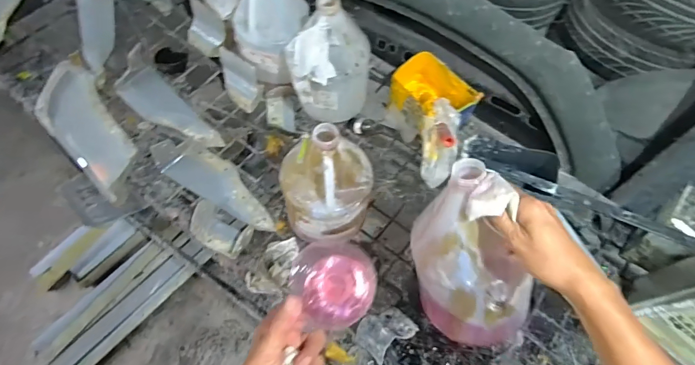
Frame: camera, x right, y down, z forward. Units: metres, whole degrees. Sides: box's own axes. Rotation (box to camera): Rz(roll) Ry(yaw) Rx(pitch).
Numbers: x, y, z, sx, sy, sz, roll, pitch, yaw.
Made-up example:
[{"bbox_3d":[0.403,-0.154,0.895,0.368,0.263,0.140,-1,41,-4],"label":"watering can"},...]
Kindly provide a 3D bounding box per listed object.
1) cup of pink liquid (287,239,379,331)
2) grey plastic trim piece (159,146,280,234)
[{"bbox_3d":[-0.013,0.098,0.396,0.079,0.056,0.084,1,63,-1],"label":"cup of pink liquid"},{"bbox_3d":[-0.252,0.004,0.841,0.277,0.026,0.095,30,66,13],"label":"grey plastic trim piece"}]

